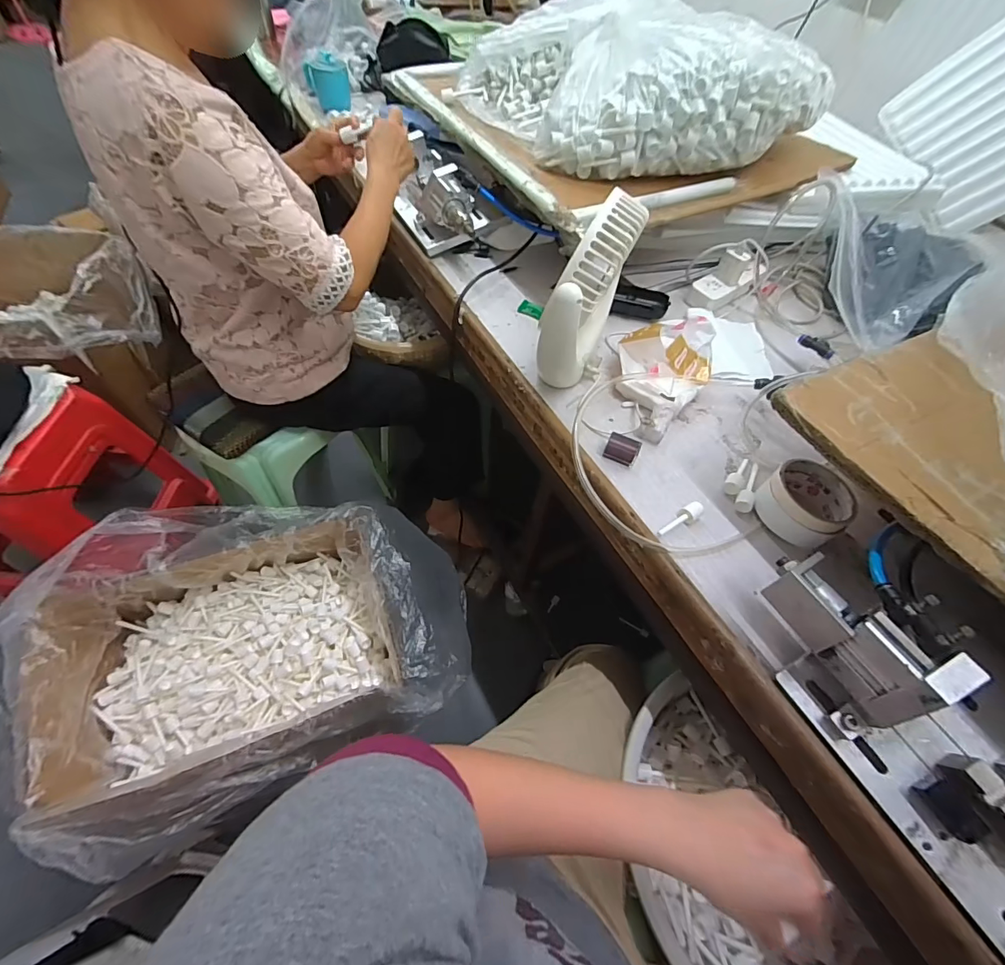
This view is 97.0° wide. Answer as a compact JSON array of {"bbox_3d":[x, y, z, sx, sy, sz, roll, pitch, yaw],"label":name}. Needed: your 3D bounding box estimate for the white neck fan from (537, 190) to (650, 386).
[{"bbox_3d":[0.108,-0.227,0.539,0.066,0.204,0.186,24,58,12],"label":"white neck fan"}]

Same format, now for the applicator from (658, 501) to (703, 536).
[{"bbox_3d":[0.195,0.042,0.491,0.065,0.016,0.019,-27,62,-20],"label":"applicator"}]

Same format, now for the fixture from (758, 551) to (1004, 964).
[{"bbox_3d":[0.340,0.204,0.343,0.115,0.107,0.324,-25,61,-19],"label":"fixture"}]

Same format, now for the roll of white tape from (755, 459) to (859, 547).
[{"bbox_3d":[0.336,0.023,0.493,0.085,0.048,0.083,2,56,-3],"label":"roll of white tape"}]

